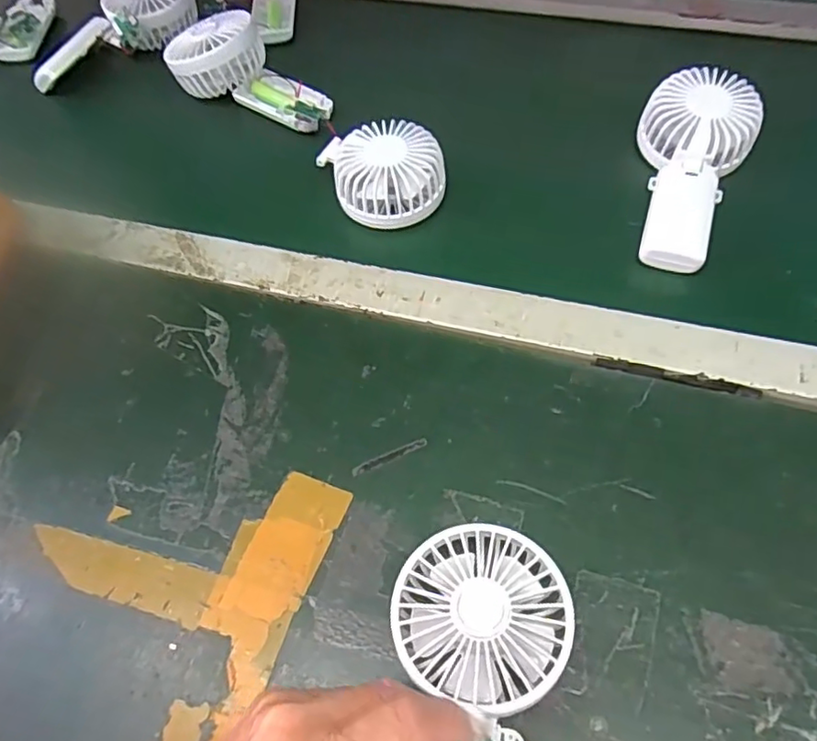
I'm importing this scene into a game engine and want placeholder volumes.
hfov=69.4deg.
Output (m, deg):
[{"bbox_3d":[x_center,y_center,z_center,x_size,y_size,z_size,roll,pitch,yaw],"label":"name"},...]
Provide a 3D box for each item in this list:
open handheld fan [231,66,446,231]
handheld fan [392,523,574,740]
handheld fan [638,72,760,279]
[{"bbox_3d":[-0.070,-0.206,0.503,0.079,0.038,0.237,-40,65,-17],"label":"open handheld fan"},{"bbox_3d":[0.029,0.161,0.264,0.082,0.036,0.184,5,63,7],"label":"handheld fan"},{"bbox_3d":[0.219,-0.157,0.451,0.082,0.043,0.170,13,62,11],"label":"handheld fan"}]

